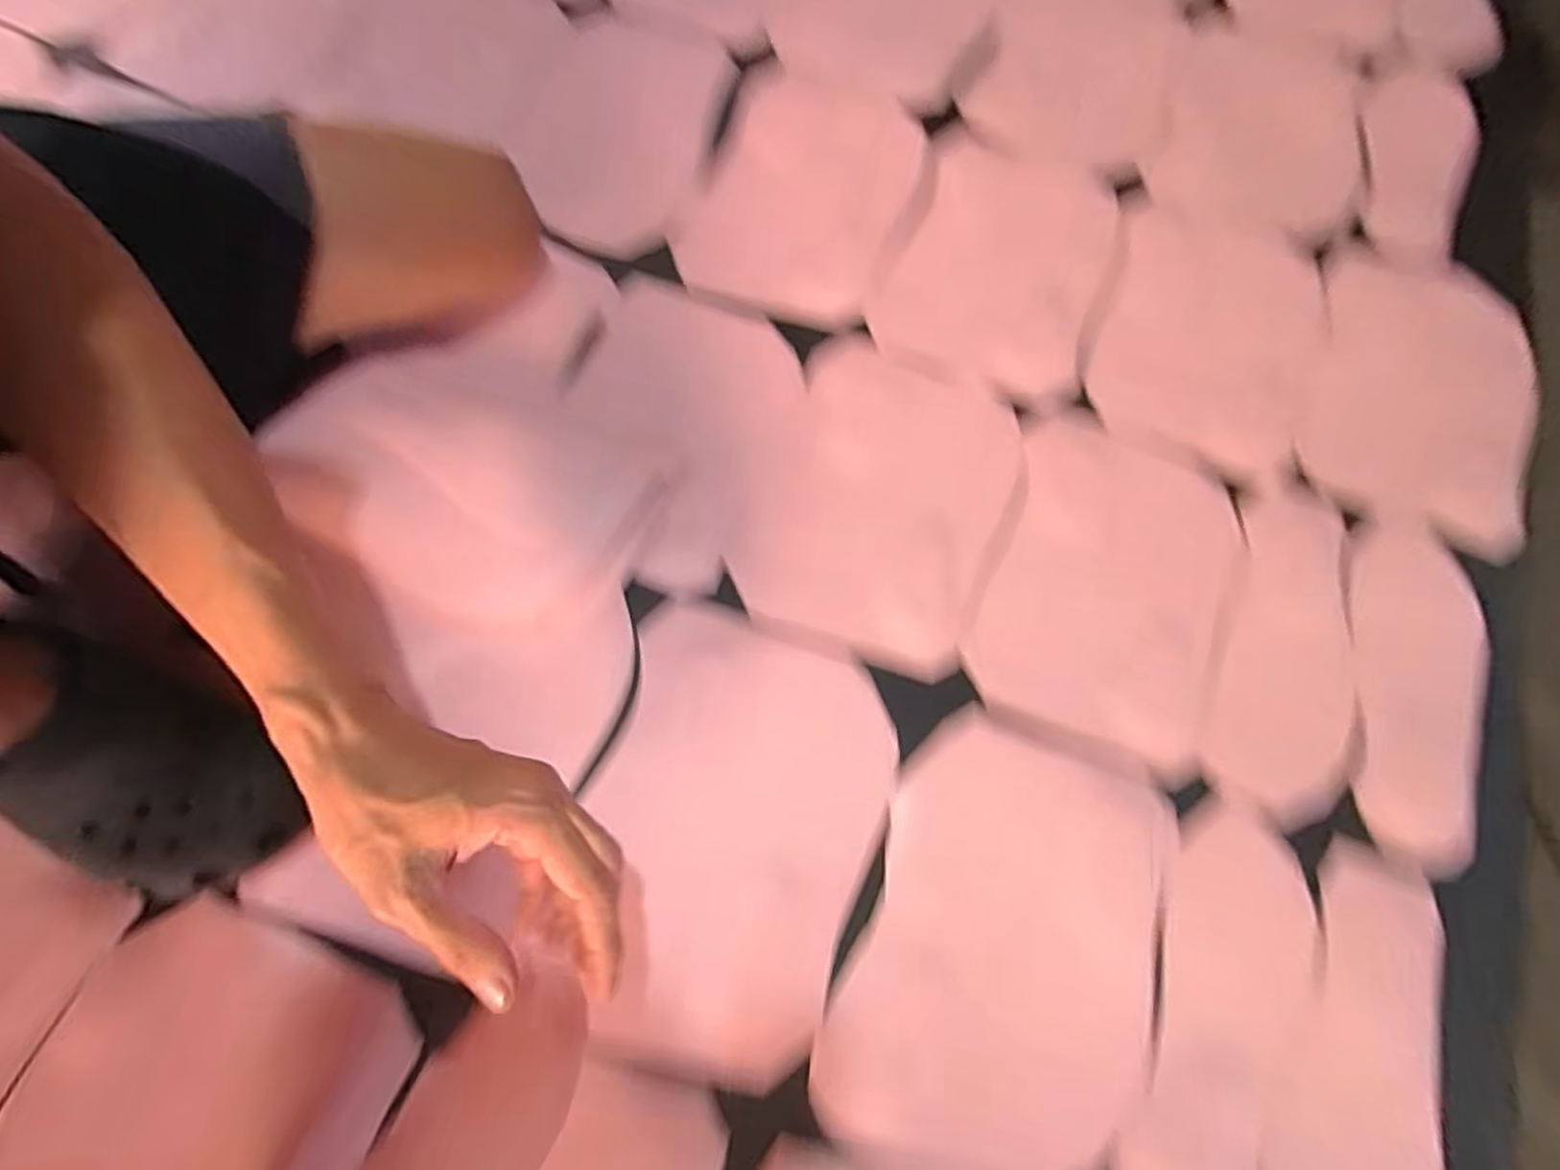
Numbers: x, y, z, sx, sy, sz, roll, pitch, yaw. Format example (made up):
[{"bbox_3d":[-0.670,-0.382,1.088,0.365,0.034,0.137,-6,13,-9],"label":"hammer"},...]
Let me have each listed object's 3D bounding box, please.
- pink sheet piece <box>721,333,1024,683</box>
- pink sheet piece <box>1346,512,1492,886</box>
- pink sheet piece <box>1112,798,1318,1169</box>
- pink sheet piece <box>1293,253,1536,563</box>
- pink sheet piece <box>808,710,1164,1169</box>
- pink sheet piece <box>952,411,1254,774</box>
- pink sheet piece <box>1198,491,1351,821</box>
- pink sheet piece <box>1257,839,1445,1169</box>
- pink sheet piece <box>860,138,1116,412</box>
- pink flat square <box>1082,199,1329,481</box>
[{"bbox_3d":[0.081,-0.072,0.549,0.179,0.012,0.256,20,72,6],"label":"pink sheet piece"},{"bbox_3d":[0.468,0.071,0.519,0.102,0.011,0.259,15,72,4],"label":"pink sheet piece"},{"bbox_3d":[0.272,0.271,0.435,0.094,0.017,0.256,23,72,7],"label":"pink sheet piece"},{"bbox_3d":[0.540,-0.164,0.603,0.179,0.007,0.257,20,72,6],"label":"pink sheet piece"},{"bbox_3d":[0.143,0.222,0.443,0.182,0.027,0.257,21,72,6],"label":"pink sheet piece"},{"bbox_3d":[0.250,-0.007,0.539,0.176,0.010,0.250,21,72,6],"label":"pink sheet piece"},{"bbox_3d":[0.376,0.042,0.526,0.094,0.009,0.258,21,72,6],"label":"pink sheet piece"},{"bbox_3d":[0.352,0.298,0.428,0.092,0.016,0.262,27,73,8],"label":"pink sheet piece"},{"bbox_3d":[0.196,-0.286,0.634,0.173,0.017,0.238,23,72,7],"label":"pink sheet piece"},{"bbox_3d":[0.369,-0.220,0.608,0.182,0.005,0.247,22,72,6],"label":"pink flat square"}]

